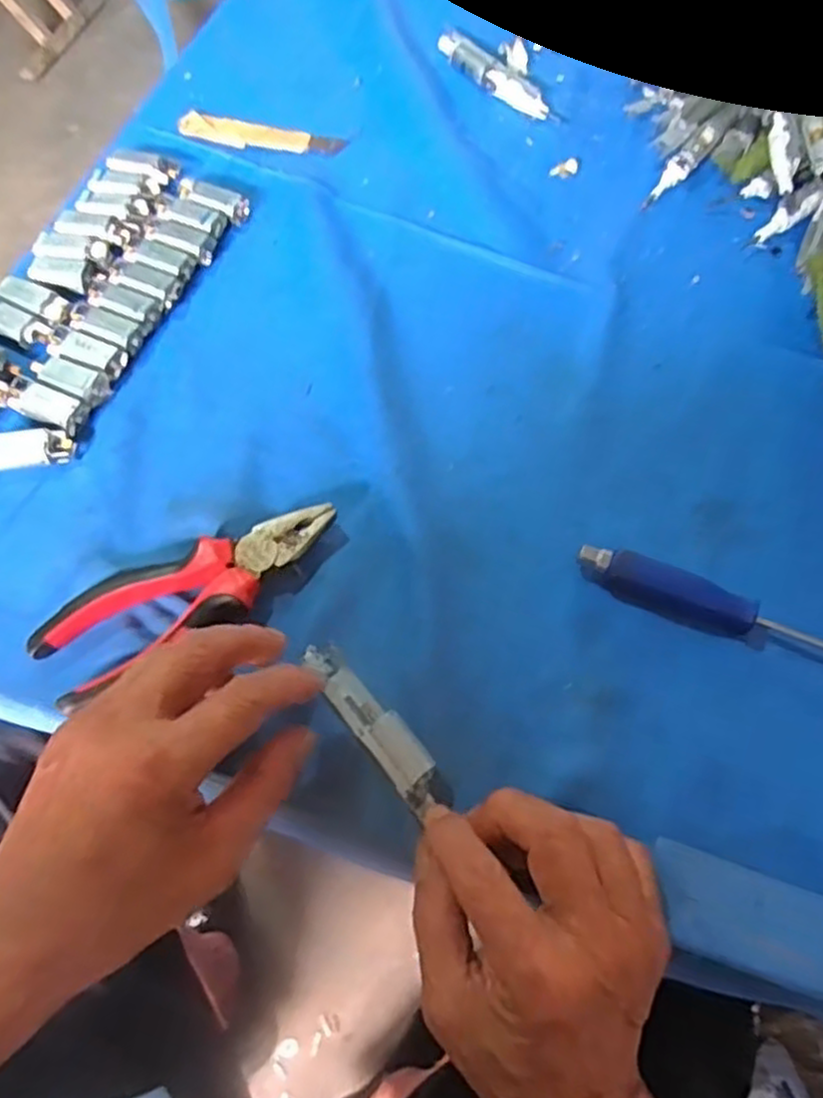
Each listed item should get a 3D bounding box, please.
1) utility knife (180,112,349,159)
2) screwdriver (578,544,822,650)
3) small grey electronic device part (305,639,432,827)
[{"bbox_3d":[-0.107,-0.296,0.535,0.115,0.007,0.028,8,65,3],"label":"utility knife"},{"bbox_3d":[0.172,0.037,0.376,0.181,0.017,0.020,20,66,8],"label":"screwdriver"},{"bbox_3d":[-0.018,0.081,0.352,0.021,0.024,0.089,-35,61,-16],"label":"small grey electronic device part"}]

